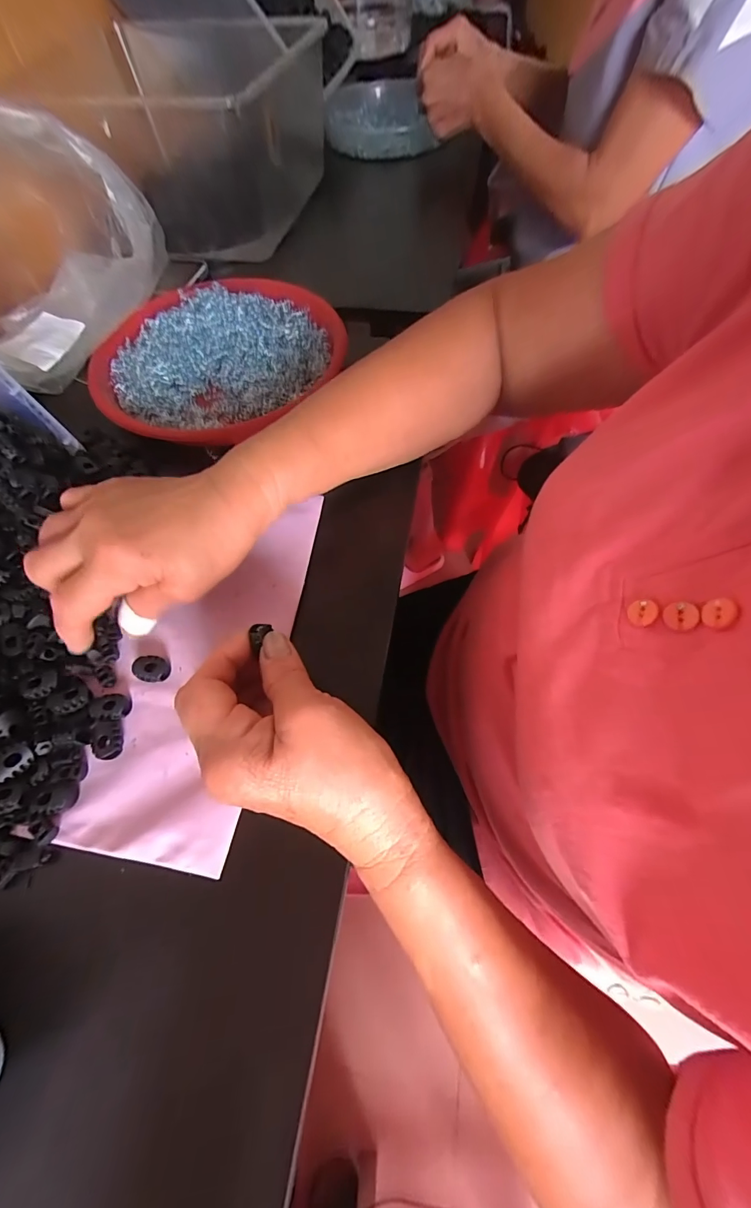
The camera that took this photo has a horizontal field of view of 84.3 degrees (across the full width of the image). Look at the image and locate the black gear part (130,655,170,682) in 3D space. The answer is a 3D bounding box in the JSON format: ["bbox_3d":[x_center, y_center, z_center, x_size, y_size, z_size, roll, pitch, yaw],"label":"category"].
[{"bbox_3d":[-0.147,0.042,0.271,0.023,0.008,0.017,12,64,8],"label":"black gear part"}]

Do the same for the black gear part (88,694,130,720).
[{"bbox_3d":[-0.166,0.065,0.260,0.023,0.006,0.016,2,63,4],"label":"black gear part"}]

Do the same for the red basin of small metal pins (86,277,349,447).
[{"bbox_3d":[-0.156,-0.248,0.394,0.219,0.050,0.232,-1,63,2],"label":"red basin of small metal pins"}]

